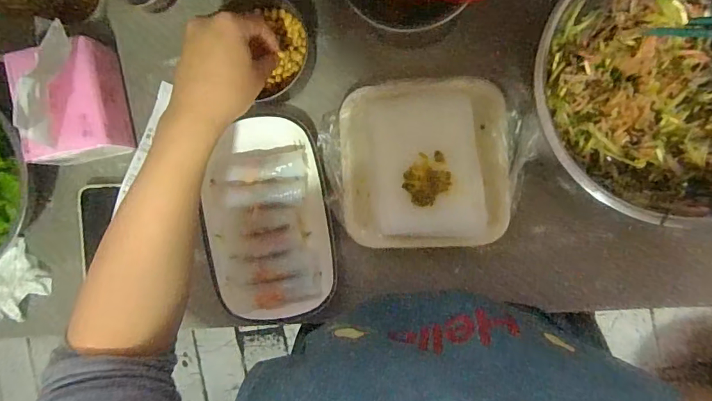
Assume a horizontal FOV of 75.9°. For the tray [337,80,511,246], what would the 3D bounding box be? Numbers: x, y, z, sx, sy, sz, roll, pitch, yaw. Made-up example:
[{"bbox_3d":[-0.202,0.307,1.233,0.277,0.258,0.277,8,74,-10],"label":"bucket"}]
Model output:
[{"bbox_3d":[0.061,-0.035,0.416,0.150,0.056,0.155,-3,92,9],"label":"tray"}]

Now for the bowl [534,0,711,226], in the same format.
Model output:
[{"bbox_3d":[0.263,-0.103,0.379,0.222,0.077,0.232,0,92,9],"label":"bowl"}]

